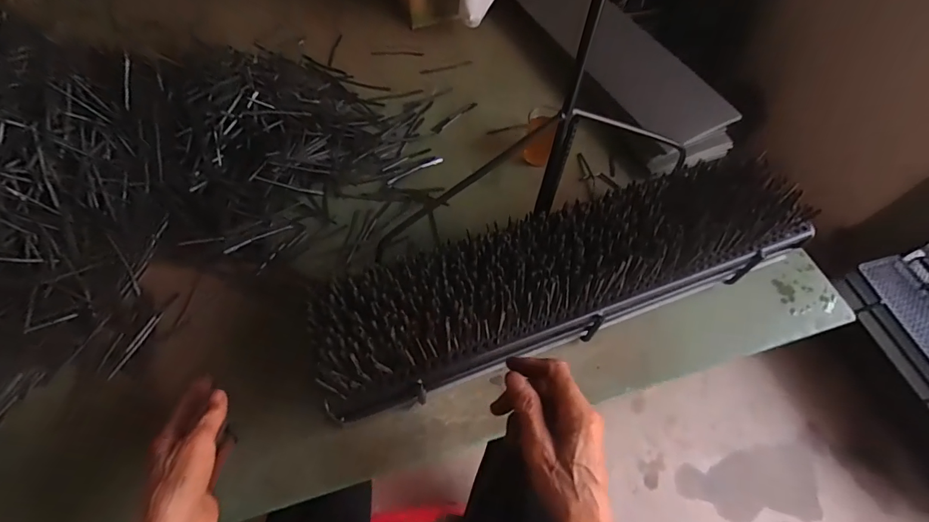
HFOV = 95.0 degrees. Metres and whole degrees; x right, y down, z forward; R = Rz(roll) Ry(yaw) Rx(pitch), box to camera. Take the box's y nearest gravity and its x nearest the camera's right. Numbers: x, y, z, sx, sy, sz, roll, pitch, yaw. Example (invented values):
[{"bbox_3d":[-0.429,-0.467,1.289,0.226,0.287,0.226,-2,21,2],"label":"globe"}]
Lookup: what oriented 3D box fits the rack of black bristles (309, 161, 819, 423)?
[{"bbox_3d":[0.121,0.019,0.508,0.576,0.123,0.132,-17,62,-11],"label":"rack of black bristles"}]

